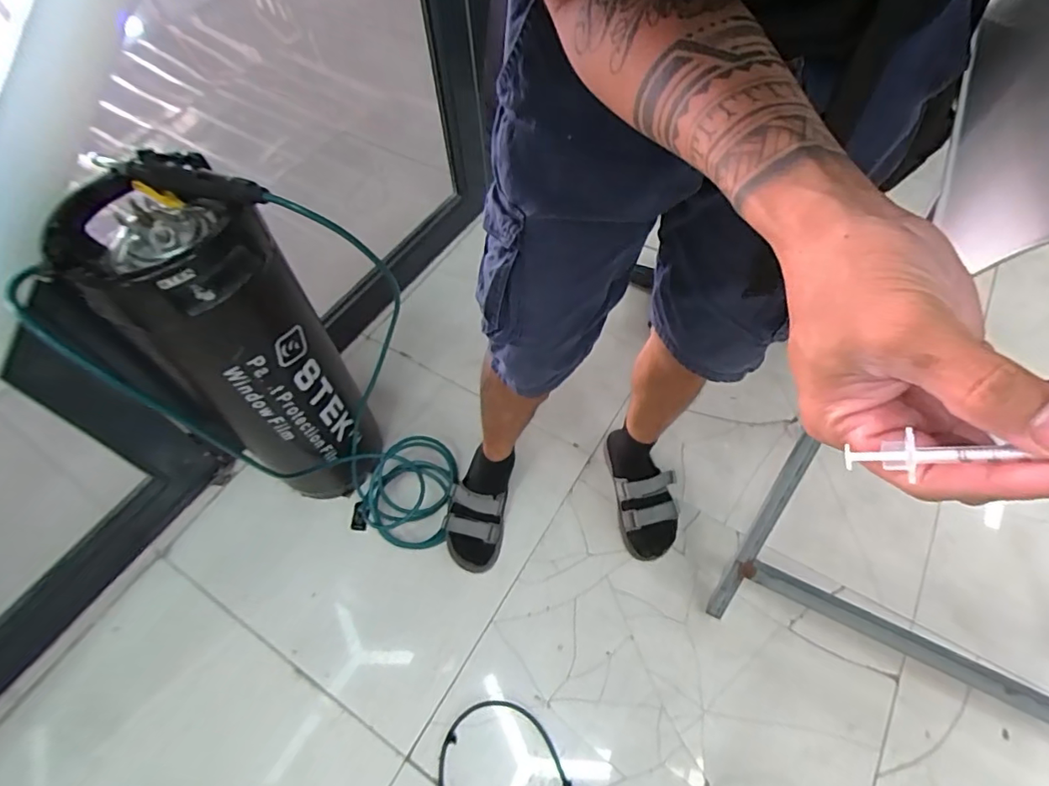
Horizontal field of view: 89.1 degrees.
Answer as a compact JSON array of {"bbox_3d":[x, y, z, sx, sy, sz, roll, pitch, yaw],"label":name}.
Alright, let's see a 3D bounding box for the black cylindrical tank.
[{"bbox_3d":[-0.410,-0.037,0.820,0.227,0.597,0.212,32,64,21],"label":"black cylindrical tank"}]

